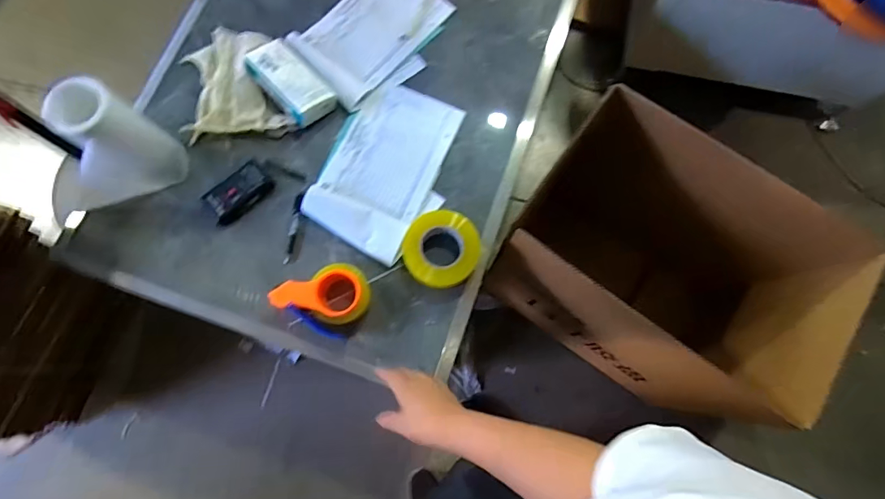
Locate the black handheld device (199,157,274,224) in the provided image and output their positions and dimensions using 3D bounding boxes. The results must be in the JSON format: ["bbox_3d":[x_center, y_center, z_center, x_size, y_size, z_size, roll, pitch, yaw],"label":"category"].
[{"bbox_3d":[-0.396,-0.111,0.877,0.126,0.015,0.076,-42,81,-8],"label":"black handheld device"}]

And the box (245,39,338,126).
[{"bbox_3d":[-0.303,-0.336,0.900,0.095,0.054,0.170,-43,82,-8],"label":"box"}]

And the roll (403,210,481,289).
[{"bbox_3d":[-0.001,0.000,0.845,0.138,0.044,0.137,0,78,0],"label":"roll"}]

